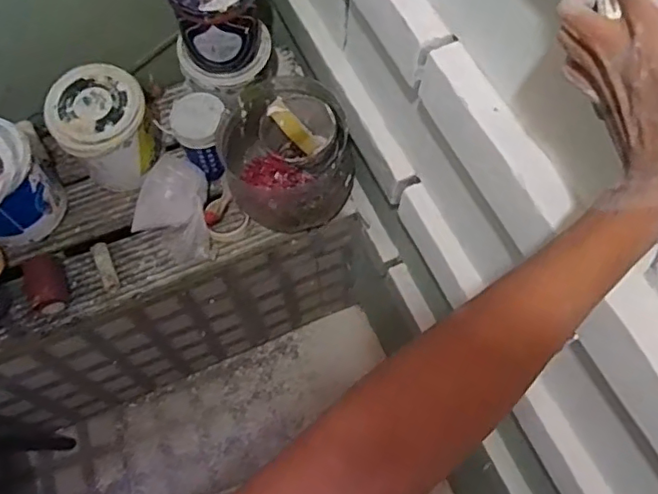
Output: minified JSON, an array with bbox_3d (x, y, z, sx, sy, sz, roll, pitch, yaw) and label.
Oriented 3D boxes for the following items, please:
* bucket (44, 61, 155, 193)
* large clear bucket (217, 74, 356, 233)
[{"bbox_3d":[-0.438,-0.226,1.150,0.170,0.211,0.160,-1,62,1],"label":"bucket"},{"bbox_3d":[-0.073,-0.171,1.117,0.243,0.203,0.225,-1,62,1],"label":"large clear bucket"}]

